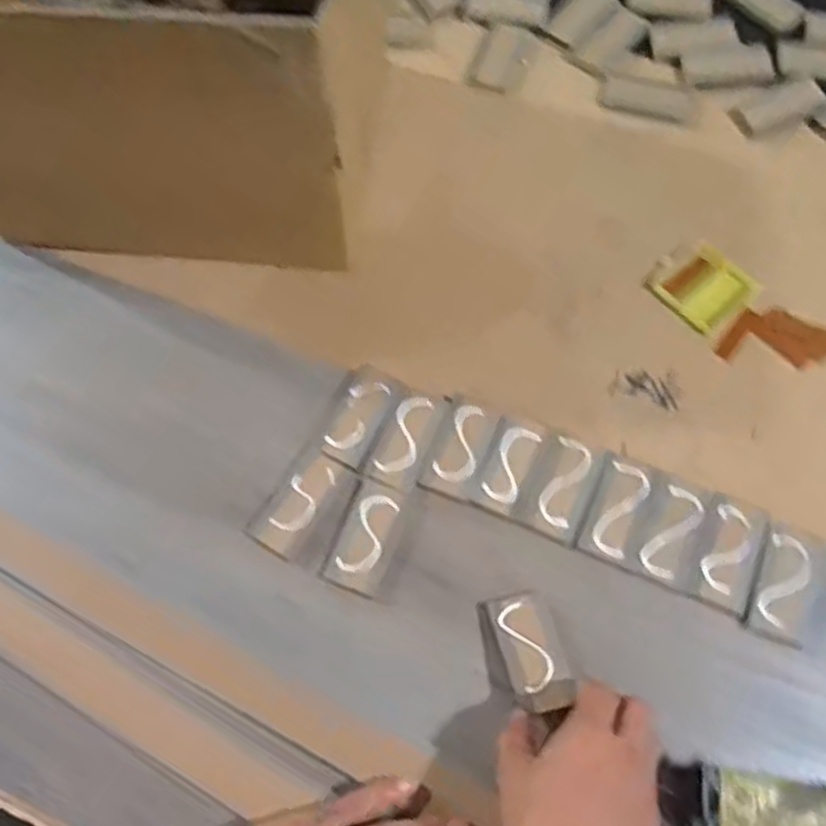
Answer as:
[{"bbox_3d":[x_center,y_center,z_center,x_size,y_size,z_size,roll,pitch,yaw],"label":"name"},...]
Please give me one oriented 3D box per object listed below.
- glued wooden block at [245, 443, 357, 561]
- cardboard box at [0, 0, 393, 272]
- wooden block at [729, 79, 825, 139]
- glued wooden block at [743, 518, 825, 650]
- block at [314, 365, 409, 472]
[{"bbox_3d":[-0.083,0.065,0.592,0.043,0.008,0.081,32,71,14],"label":"glued wooden block"},{"bbox_3d":[-0.203,-0.304,0.635,0.334,0.239,0.270,5,67,4],"label":"cardboard box"},{"bbox_3d":[0.339,-0.283,0.741,0.085,0.010,0.040,-24,69,-9],"label":"wooden block"},{"bbox_3d":[0.261,0.118,0.561,0.040,0.012,0.088,23,70,11],"label":"glued wooden block"},{"bbox_3d":[-0.039,0.002,0.625,0.042,0.017,0.083,25,70,11],"label":"block"}]

